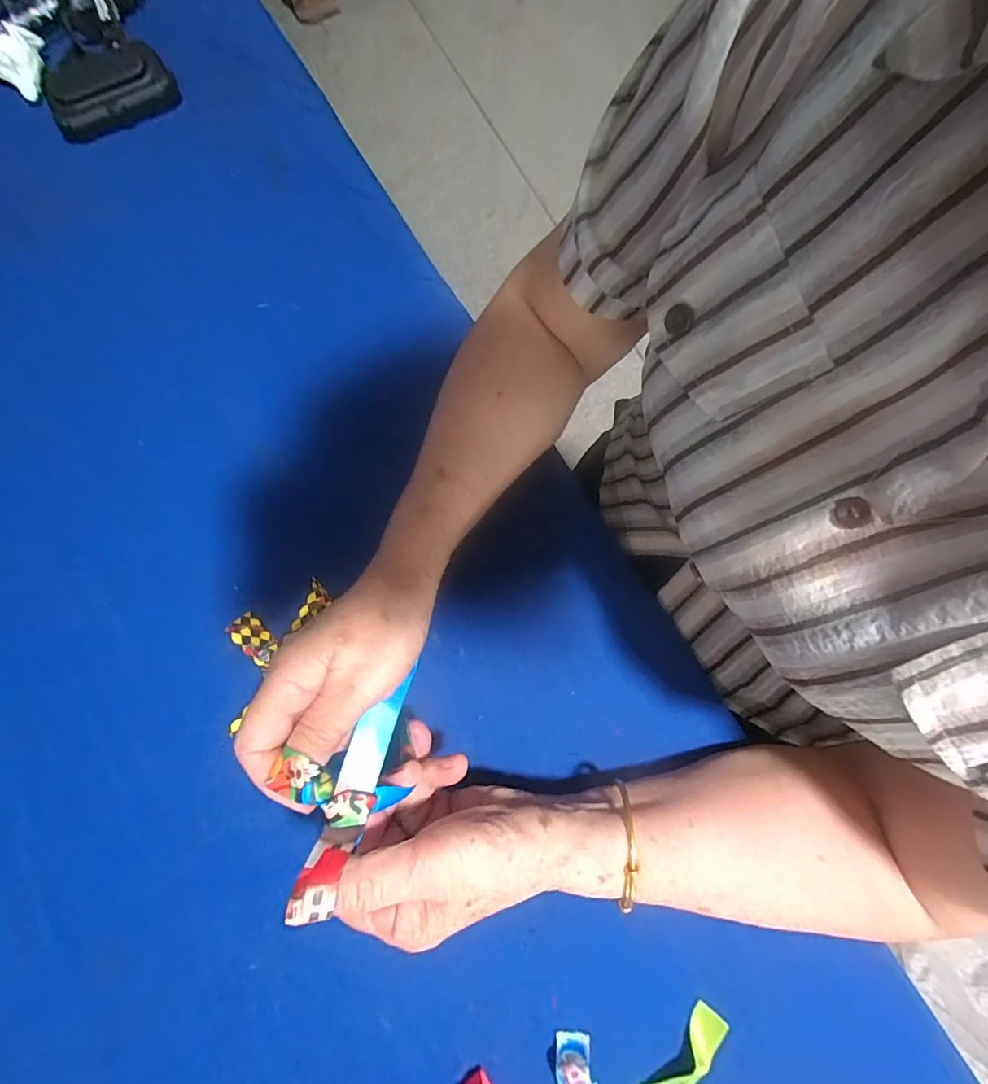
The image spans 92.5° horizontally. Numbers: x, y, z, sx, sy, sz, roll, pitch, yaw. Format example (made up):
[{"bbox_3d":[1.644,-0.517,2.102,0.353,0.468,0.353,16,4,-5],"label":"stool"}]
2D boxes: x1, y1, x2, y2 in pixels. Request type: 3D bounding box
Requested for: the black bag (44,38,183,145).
[{"bbox_3d":[-0.352,-0.414,0.427,0.107,0.029,0.065,-33,81,-7],"label":"black bag"}]

